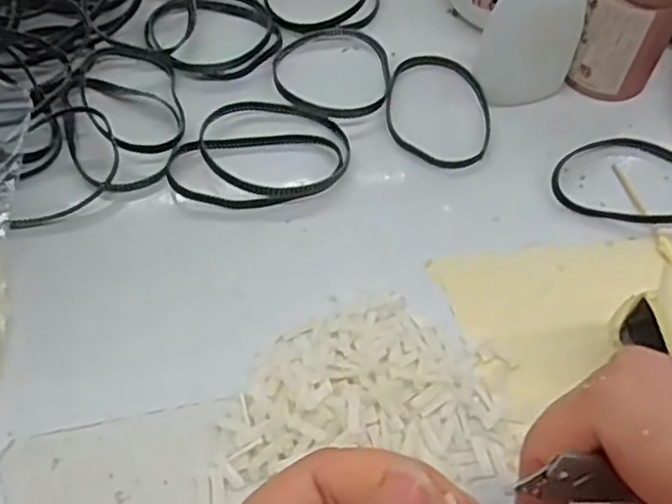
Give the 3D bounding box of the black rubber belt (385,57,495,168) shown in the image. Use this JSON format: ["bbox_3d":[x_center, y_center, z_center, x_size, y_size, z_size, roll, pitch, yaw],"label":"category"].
[{"bbox_3d":[0.047,-0.067,0.332,0.049,0.004,0.066,-2,57,-6],"label":"black rubber belt"}]

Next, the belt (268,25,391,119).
[{"bbox_3d":[-0.001,-0.085,0.340,0.057,0.006,0.061,2,57,-3],"label":"belt"}]

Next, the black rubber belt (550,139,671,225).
[{"bbox_3d":[0.131,-0.032,0.314,0.071,0.008,0.046,13,57,4],"label":"black rubber belt"}]

